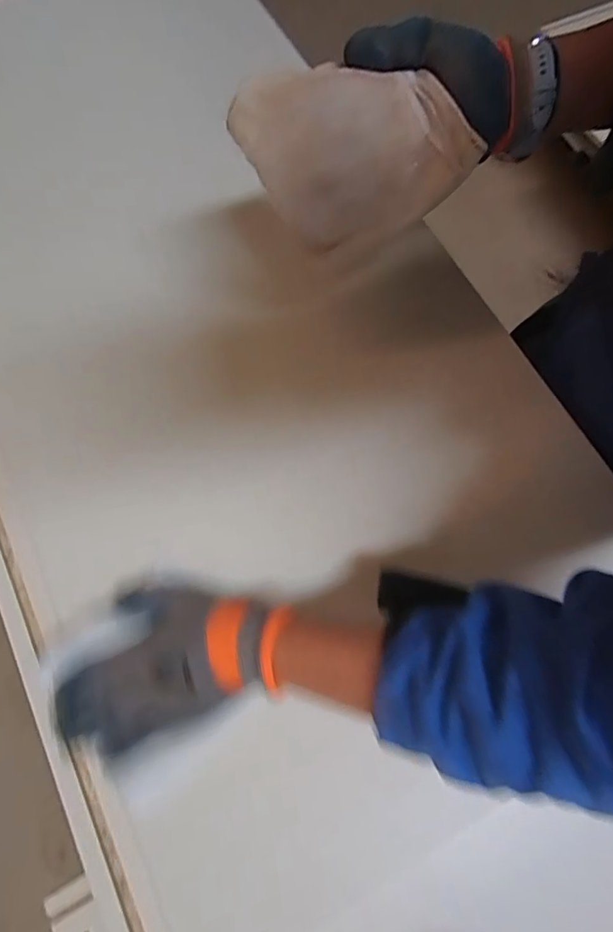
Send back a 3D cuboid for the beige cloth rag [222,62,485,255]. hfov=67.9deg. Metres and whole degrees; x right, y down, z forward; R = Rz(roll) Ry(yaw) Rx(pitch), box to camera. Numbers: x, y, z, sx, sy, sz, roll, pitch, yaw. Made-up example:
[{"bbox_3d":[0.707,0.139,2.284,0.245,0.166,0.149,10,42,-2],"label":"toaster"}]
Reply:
[{"bbox_3d":[0.033,-0.232,0.347,0.147,0.071,0.105,-22,75,-6],"label":"beige cloth rag"}]

